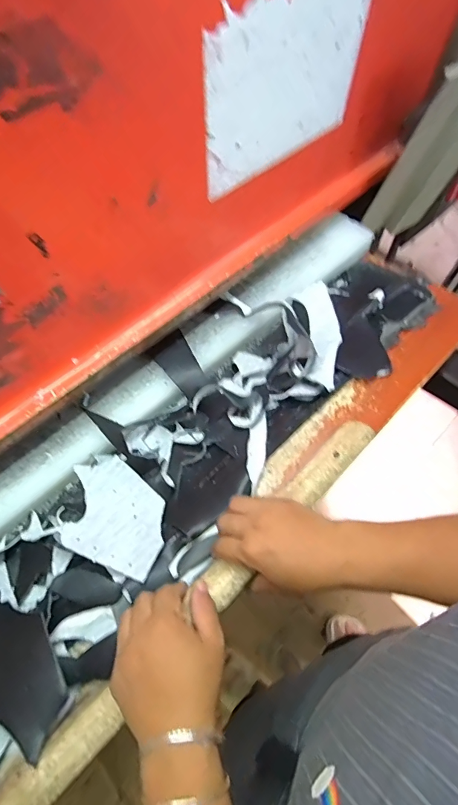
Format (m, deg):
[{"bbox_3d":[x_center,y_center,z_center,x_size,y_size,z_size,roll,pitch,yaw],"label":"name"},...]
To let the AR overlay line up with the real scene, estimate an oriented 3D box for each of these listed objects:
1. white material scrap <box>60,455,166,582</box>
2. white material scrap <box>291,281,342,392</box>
[{"bbox_3d":[-0.122,0.122,0.459,0.123,0.016,0.103,22,59,12],"label":"white material scrap"},{"bbox_3d":[0.130,-0.099,0.594,0.054,0.020,0.194,-4,60,0],"label":"white material scrap"}]

